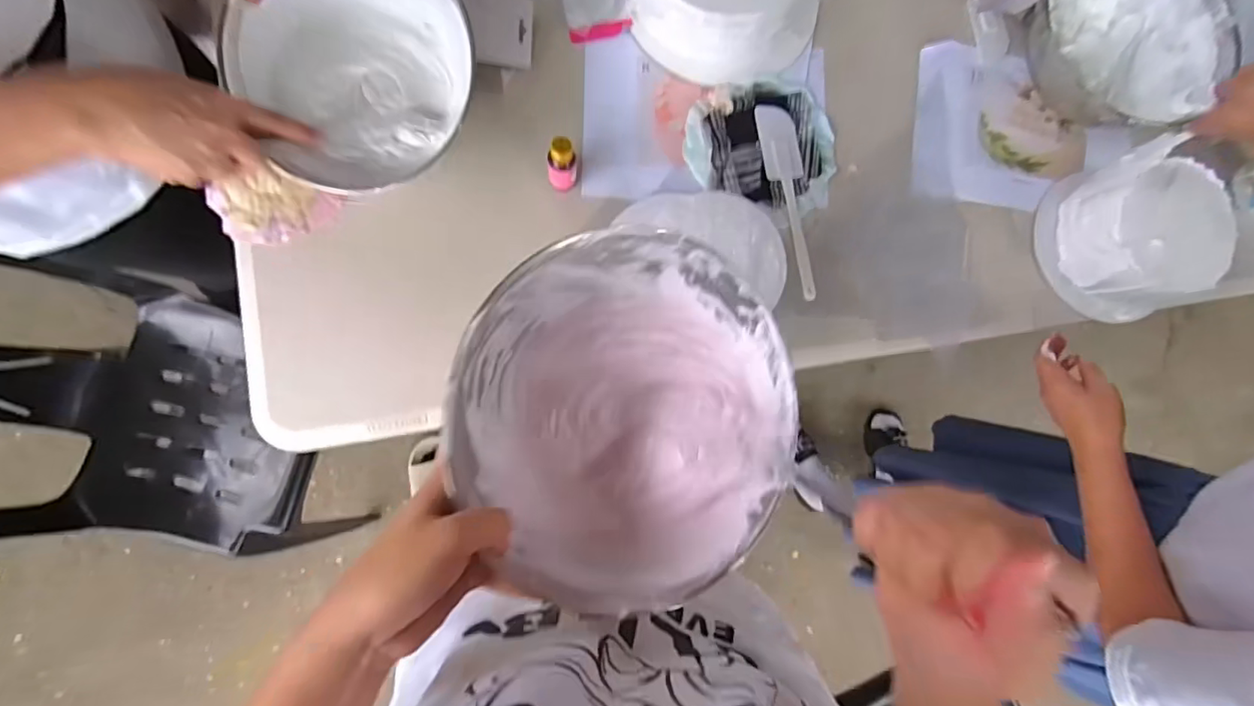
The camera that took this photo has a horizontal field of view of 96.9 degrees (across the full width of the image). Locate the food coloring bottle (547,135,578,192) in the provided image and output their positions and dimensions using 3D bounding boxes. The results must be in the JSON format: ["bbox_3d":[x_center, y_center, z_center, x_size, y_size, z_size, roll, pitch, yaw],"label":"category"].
[{"bbox_3d":[-0.070,-0.199,0.602,0.030,0.084,0.035,6,87,-7],"label":"food coloring bottle"}]

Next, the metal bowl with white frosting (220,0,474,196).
[{"bbox_3d":[-0.275,-0.295,0.577,0.222,0.096,0.221,0,87,-7],"label":"metal bowl with white frosting"}]

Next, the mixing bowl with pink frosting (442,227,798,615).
[{"bbox_3d":[0.007,0.042,0.375,0.224,0.097,0.230,0,87,-7],"label":"mixing bowl with pink frosting"}]

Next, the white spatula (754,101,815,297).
[{"bbox_3d":[0.193,-0.182,0.661,0.047,0.010,0.237,-7,88,-7],"label":"white spatula"}]

